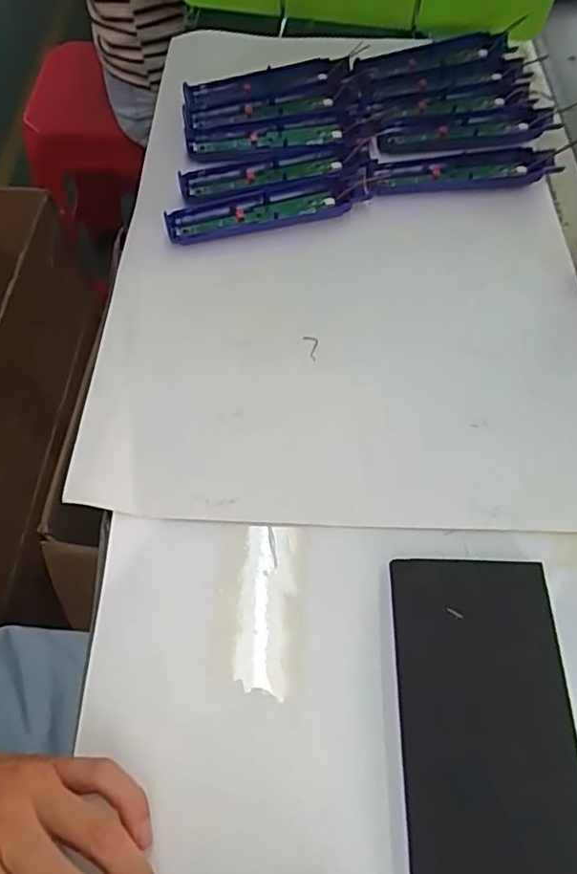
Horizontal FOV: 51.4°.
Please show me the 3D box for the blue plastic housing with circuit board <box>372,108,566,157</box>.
[{"bbox_3d":[0.169,-0.291,0.572,0.179,0.013,0.046,-8,60,-5],"label":"blue plastic housing with circuit board"}]

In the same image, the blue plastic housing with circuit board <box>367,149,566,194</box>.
[{"bbox_3d":[0.153,-0.240,0.539,0.174,0.014,0.043,-9,61,-6],"label":"blue plastic housing with circuit board"}]

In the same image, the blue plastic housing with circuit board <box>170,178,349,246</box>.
[{"bbox_3d":[-0.023,-0.190,0.502,0.158,0.012,0.035,-12,61,-8],"label":"blue plastic housing with circuit board"}]

